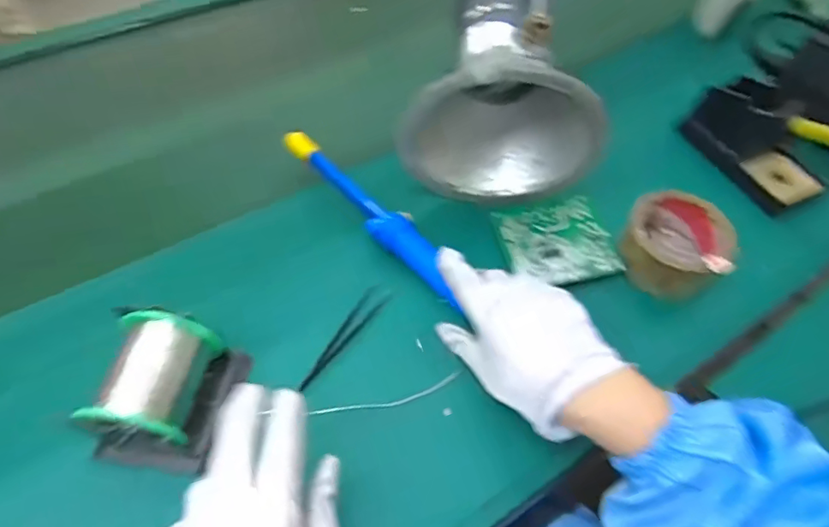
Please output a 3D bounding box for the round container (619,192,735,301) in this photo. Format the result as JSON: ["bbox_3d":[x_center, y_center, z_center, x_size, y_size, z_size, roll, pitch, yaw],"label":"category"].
[{"bbox_3d":[0.239,-0.015,0.477,0.077,0.058,0.085,-29,60,-21],"label":"round container"}]

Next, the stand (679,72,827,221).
[{"bbox_3d":[0.367,-0.132,0.561,0.077,0.061,0.145,-21,57,-16],"label":"stand"}]

